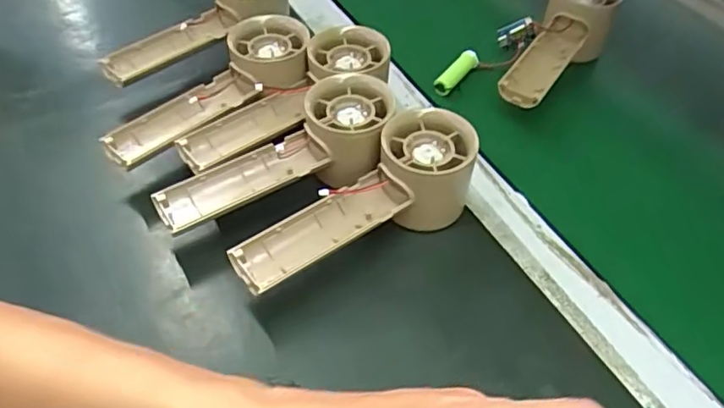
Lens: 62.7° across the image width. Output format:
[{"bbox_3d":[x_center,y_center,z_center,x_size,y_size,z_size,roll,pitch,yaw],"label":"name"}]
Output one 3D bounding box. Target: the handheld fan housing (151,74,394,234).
[{"bbox_3d":[-0.051,-0.028,0.374,0.159,0.040,0.062,-26,53,-8],"label":"handheld fan housing"}]

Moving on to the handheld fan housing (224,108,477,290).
[{"bbox_3d":[0.002,0.008,0.347,0.155,0.062,0.054,-33,52,-27],"label":"handheld fan housing"}]

